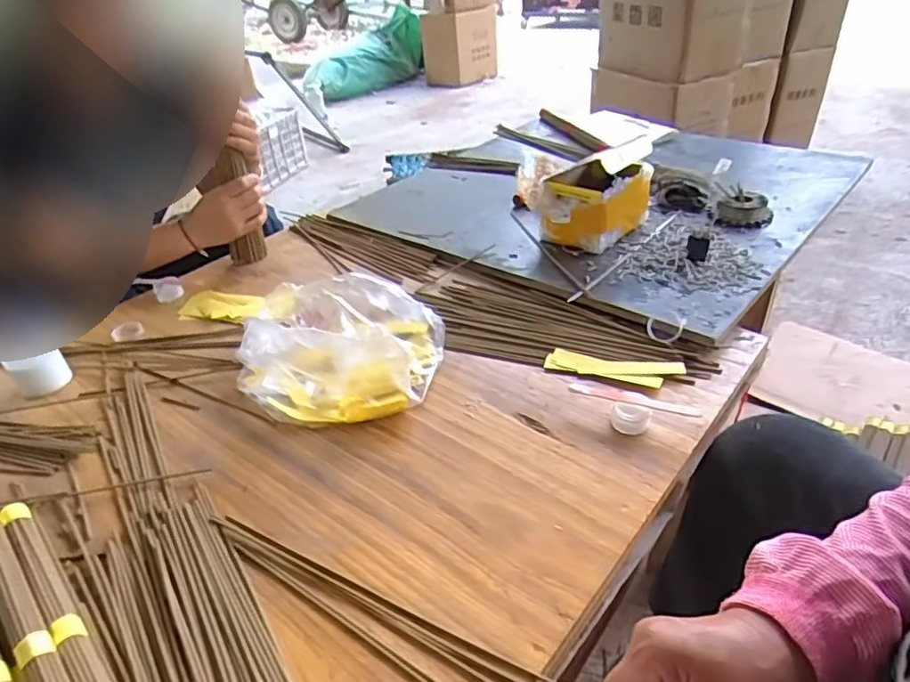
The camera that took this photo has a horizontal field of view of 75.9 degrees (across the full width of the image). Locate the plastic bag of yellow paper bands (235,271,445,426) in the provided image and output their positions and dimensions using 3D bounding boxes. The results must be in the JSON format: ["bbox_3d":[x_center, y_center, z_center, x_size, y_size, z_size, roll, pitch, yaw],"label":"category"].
[{"bbox_3d":[-0.135,-0.002,0.654,0.223,0.095,0.184,3,36,12],"label":"plastic bag of yellow paper bands"}]

